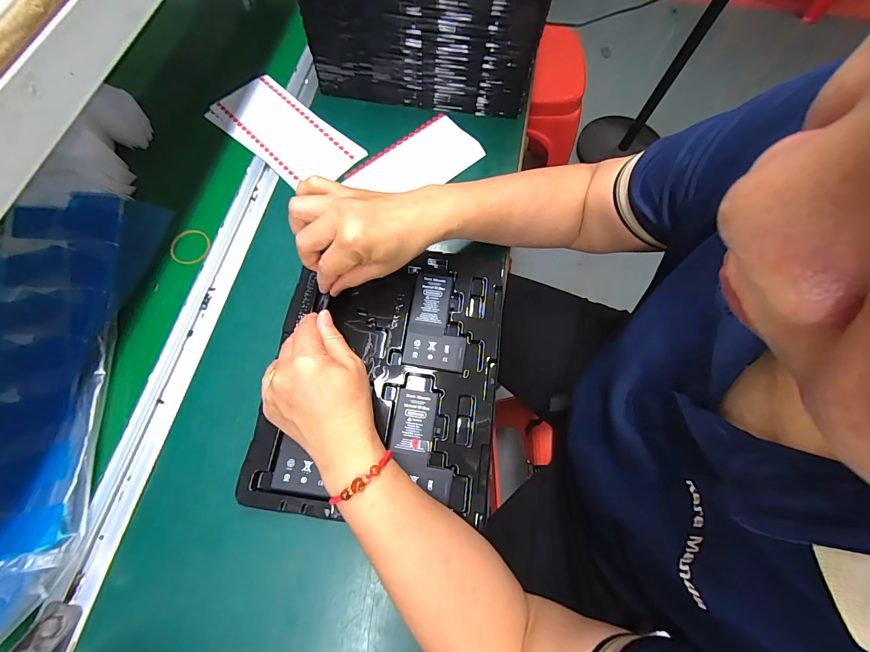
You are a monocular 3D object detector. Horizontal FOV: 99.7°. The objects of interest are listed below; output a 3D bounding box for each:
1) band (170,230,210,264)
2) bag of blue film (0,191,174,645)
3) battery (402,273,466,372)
[{"bbox_3d":[-0.285,-0.094,0.430,0.040,0.005,0.047,-5,69,-17],"label":"band"},{"bbox_3d":[-0.386,0.053,0.333,0.162,0.052,0.404,0,69,-1],"label":"bag of blue film"},{"bbox_3d":[0.004,-0.006,0.386,0.061,0.005,0.102,8,69,2],"label":"battery"}]

